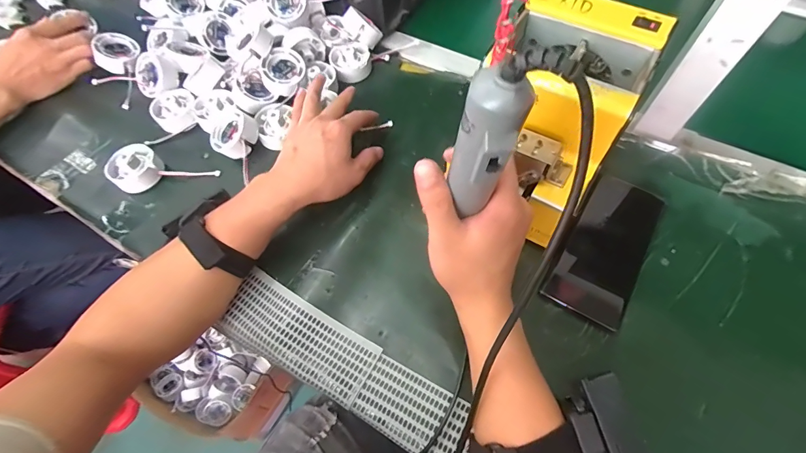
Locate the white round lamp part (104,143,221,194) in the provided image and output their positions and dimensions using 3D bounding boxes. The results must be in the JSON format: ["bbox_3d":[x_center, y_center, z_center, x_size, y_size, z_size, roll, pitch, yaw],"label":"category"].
[{"bbox_3d":[-0.286,-0.062,0.464,0.121,0.030,0.057,14,67,8],"label":"white round lamp part"}]

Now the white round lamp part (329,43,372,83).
[{"bbox_3d":[-0.070,-0.223,0.532,0.053,0.030,0.046,-10,65,-1],"label":"white round lamp part"}]

